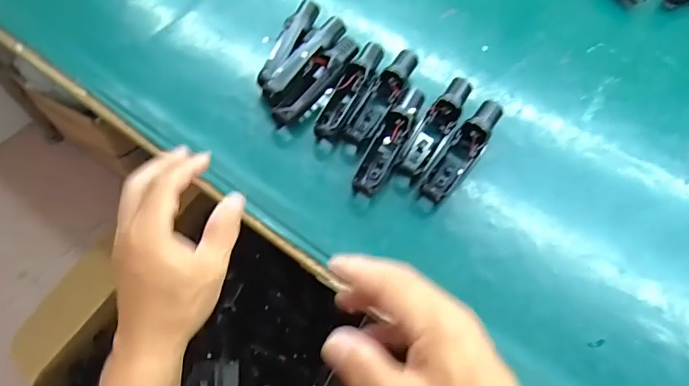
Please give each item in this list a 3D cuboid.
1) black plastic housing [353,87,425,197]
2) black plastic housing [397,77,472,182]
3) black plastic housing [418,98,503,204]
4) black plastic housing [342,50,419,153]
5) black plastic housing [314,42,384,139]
[{"bbox_3d":[0.043,-0.049,0.427,0.027,0.039,0.120,26,64,12],"label":"black plastic housing"},{"bbox_3d":[0.090,-0.063,0.439,0.032,0.028,0.116,26,64,12],"label":"black plastic housing"},{"bbox_3d":[0.112,-0.038,0.427,0.030,0.030,0.121,34,66,15],"label":"black plastic housing"},{"bbox_3d":[0.039,-0.094,0.454,0.033,0.035,0.124,26,64,12],"label":"black plastic housing"},{"bbox_3d":[0.007,-0.101,0.459,0.026,0.032,0.125,24,63,11],"label":"black plastic housing"}]

